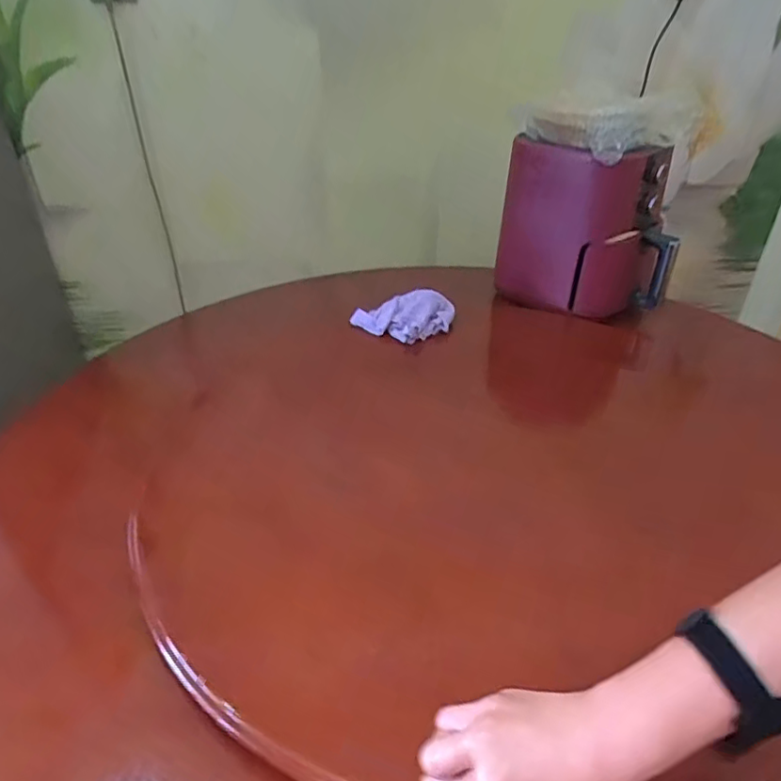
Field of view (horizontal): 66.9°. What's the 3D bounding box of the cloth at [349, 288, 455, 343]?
[{"bbox_3d":[0.024,-0.122,0.994,0.169,0.070,0.084,-3,34,-2],"label":"cloth"}]

